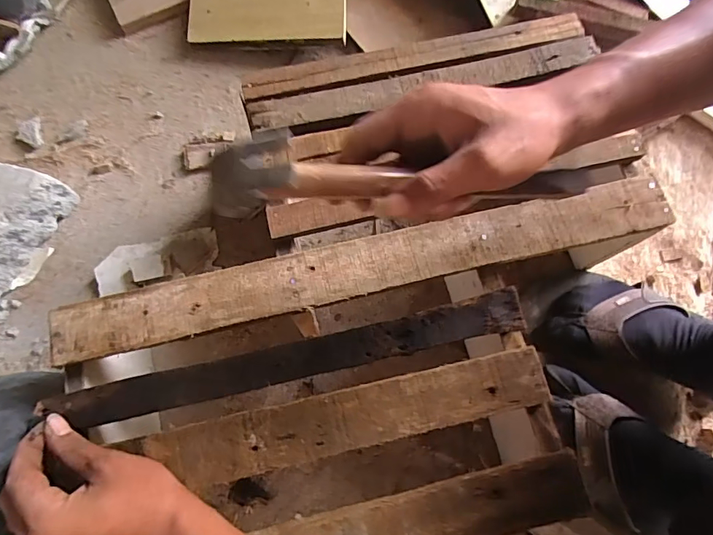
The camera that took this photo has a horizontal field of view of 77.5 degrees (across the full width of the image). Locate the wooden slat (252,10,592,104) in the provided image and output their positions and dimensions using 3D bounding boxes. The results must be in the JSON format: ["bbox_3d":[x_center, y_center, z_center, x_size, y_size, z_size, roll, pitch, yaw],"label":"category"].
[{"bbox_3d":[0.061,-0.219,0.459,0.353,0.010,0.030,-13,74,-4],"label":"wooden slat"}]

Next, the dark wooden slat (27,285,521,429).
[{"bbox_3d":[-0.054,0.074,0.356,0.383,0.023,0.030,-12,74,-3],"label":"dark wooden slat"}]

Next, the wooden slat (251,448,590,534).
[{"bbox_3d":[-0.015,0.200,0.321,0.370,0.013,0.046,-13,74,-4],"label":"wooden slat"}]

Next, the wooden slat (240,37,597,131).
[{"bbox_3d":[0.067,-0.188,0.446,0.350,0.014,0.035,-13,74,-4],"label":"wooden slat"}]

